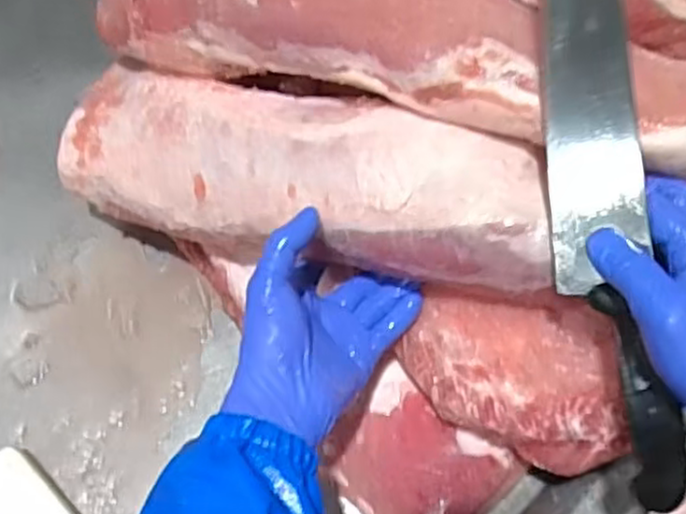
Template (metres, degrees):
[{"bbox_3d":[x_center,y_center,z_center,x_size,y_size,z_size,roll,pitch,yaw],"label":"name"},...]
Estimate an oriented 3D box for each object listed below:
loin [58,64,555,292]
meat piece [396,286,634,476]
[{"bbox_3d":[-0.042,-0.059,0.519,0.413,0.066,0.101,14,64,29],"label":"loin"},{"bbox_3d":[0.120,0.074,0.486,0.150,0.040,0.105,27,97,25],"label":"meat piece"}]

